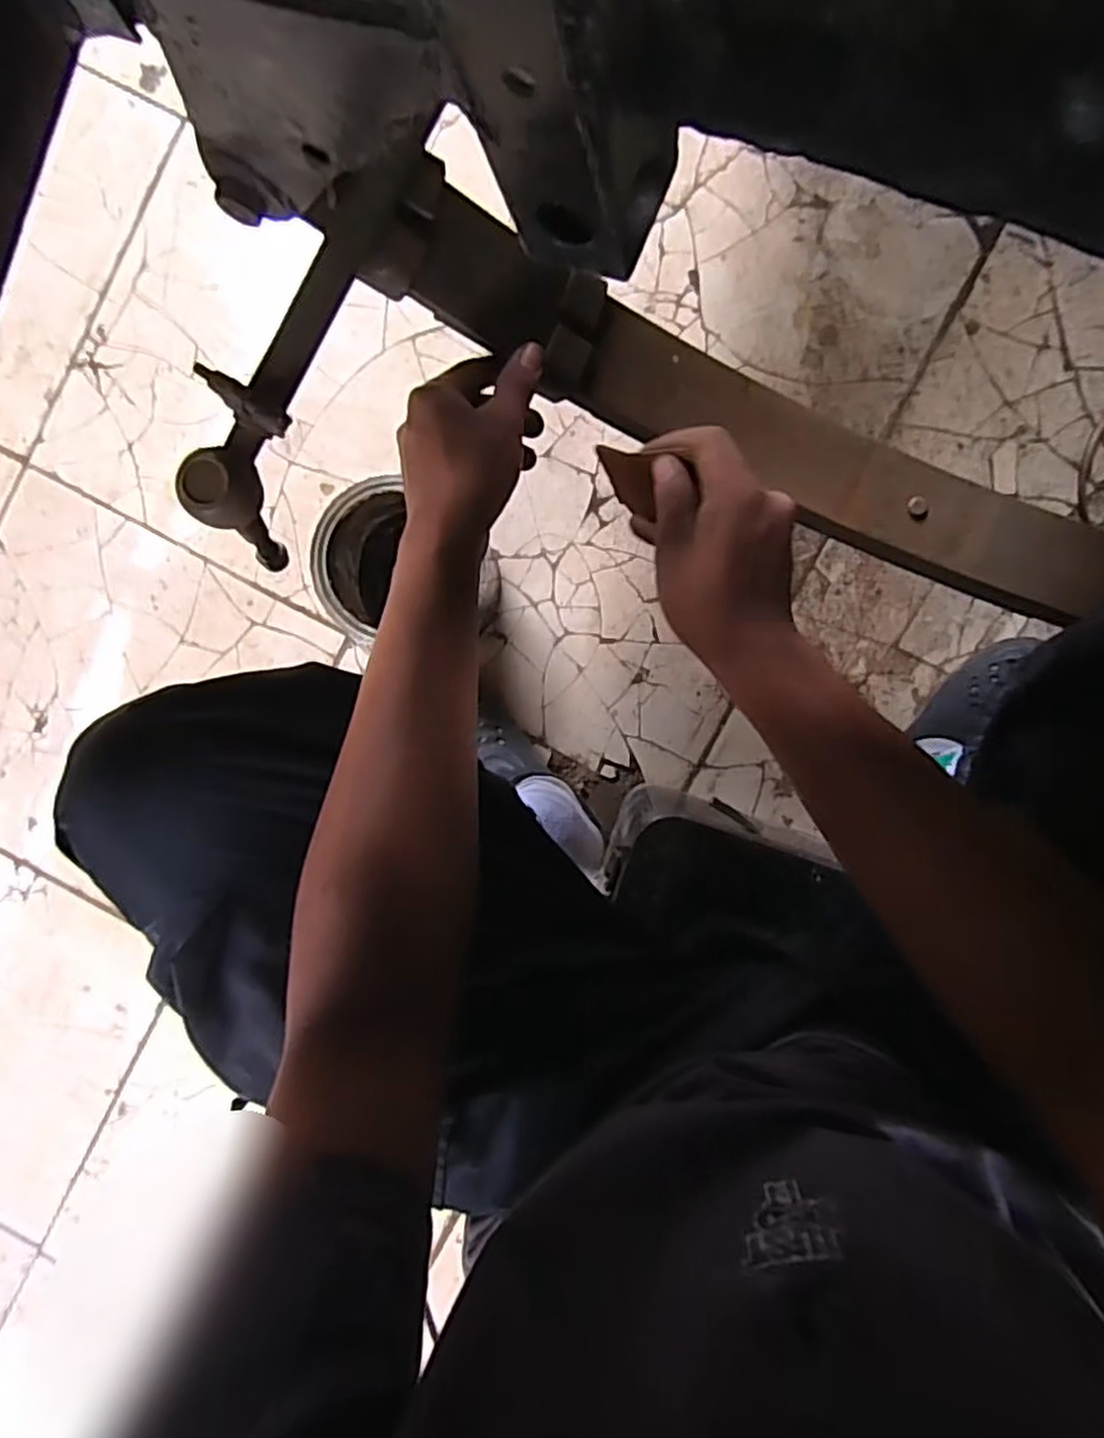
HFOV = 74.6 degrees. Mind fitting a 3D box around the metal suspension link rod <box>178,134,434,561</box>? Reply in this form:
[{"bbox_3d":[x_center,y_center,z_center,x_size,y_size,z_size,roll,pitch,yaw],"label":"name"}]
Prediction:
[{"bbox_3d":[-0.138,-0.206,0.413,0.044,0.084,0.235,28,94,1],"label":"metal suspension link rod"}]

